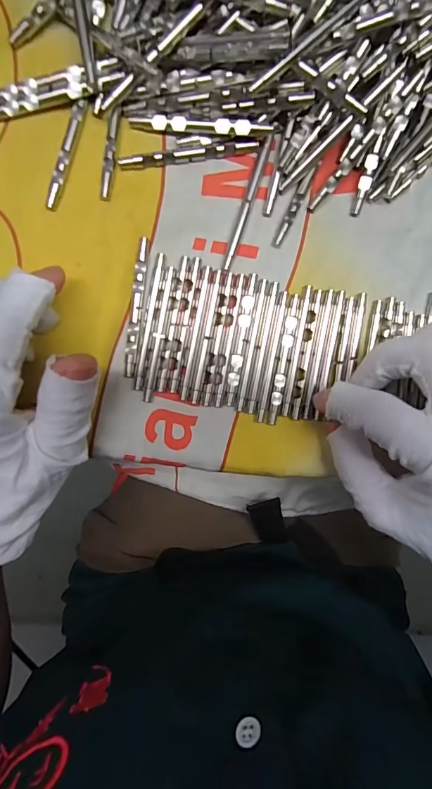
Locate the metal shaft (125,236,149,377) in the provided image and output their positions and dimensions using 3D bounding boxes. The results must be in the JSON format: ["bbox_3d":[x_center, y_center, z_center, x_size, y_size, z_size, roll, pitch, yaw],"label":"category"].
[{"bbox_3d":[-0.040,-0.043,0.197,0.006,0.004,0.068,8,97,-6],"label":"metal shaft"}]

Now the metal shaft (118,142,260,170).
[{"bbox_3d":[-0.013,-0.116,0.192,0.067,0.004,0.005,-10,99,-3],"label":"metal shaft"}]

